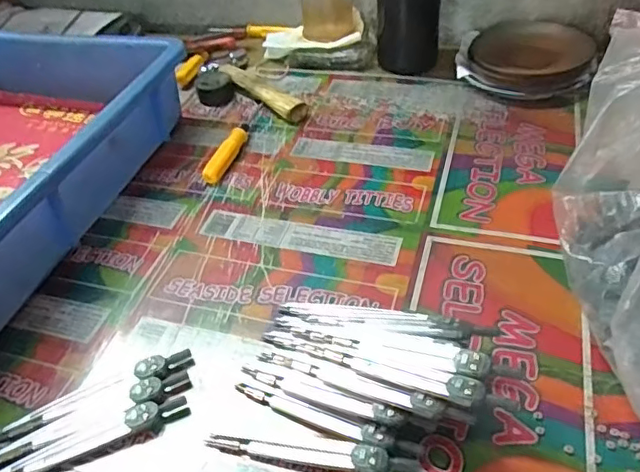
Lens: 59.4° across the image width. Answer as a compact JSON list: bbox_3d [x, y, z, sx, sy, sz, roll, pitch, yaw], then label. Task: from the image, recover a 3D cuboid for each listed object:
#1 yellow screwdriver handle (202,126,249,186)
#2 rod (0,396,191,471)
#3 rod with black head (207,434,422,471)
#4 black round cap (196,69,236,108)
[{"bbox_3d":[-0.084,-0.072,0.501,0.014,0.017,0.072,11,45,17],"label":"yellow screwdriver handle"},{"bbox_3d":[-0.129,0.113,0.309,0.111,0.008,0.015,-18,44,-13],"label":"rod"},{"bbox_3d":[-0.005,0.114,0.293,0.112,0.008,0.013,3,44,10],"label":"rod with black head"},{"bbox_3d":[-0.110,-0.155,0.588,0.037,0.023,0.040,-10,43,-5],"label":"black round cap"}]

